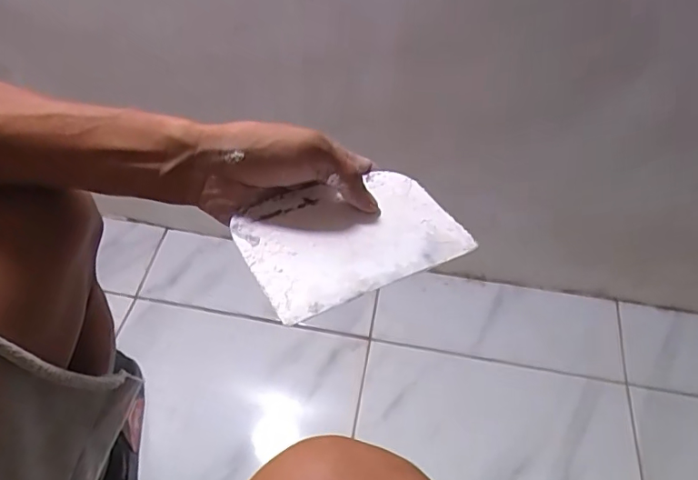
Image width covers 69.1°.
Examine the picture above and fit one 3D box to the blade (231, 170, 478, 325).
[{"bbox_3d":[0.003,-0.003,0.330,0.142,0.008,0.086,-19,54,-28],"label":"blade"}]

